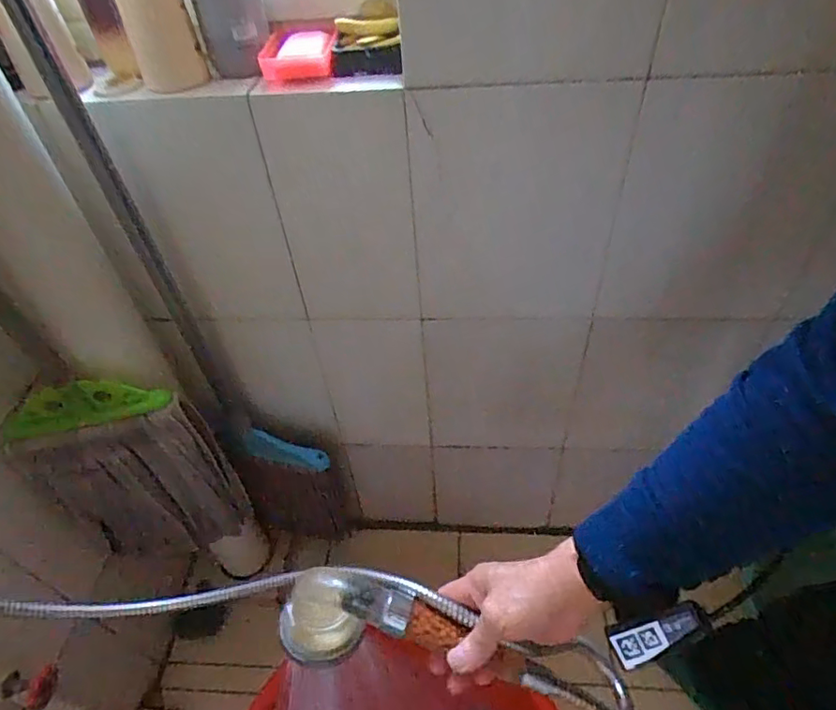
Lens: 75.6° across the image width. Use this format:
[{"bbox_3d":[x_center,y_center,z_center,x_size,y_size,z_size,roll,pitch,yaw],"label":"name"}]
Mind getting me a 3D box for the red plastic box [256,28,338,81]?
[{"bbox_3d":[-0.131,-0.328,0.582,0.082,0.035,0.068,-7,45,-2],"label":"red plastic box"}]

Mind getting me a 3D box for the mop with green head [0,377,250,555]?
[{"bbox_3d":[-0.397,0.173,0.778,0.228,0.356,0.056,-11,45,-7],"label":"mop with green head"}]

